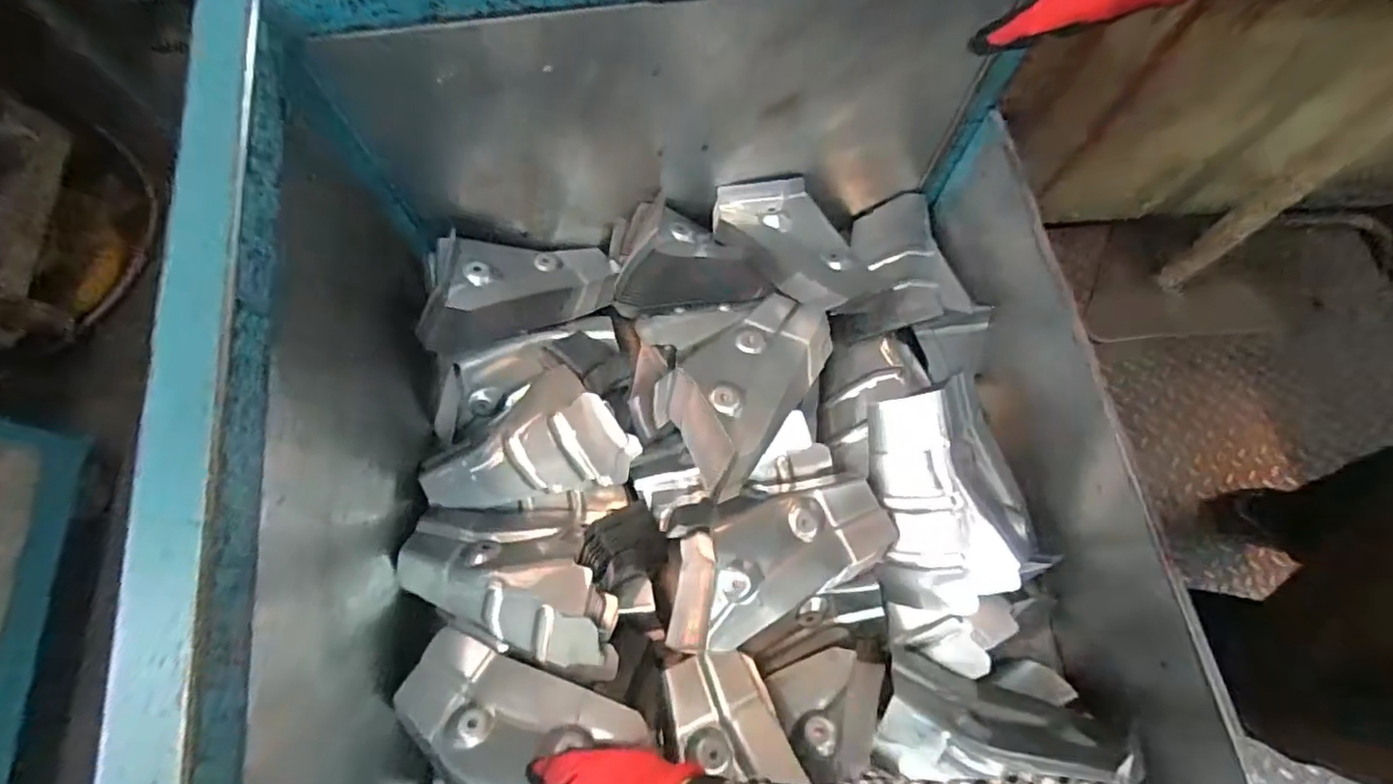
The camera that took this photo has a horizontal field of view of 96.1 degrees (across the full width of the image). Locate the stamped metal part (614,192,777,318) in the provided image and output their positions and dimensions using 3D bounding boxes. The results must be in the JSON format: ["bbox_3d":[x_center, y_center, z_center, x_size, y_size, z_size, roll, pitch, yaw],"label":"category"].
[{"bbox_3d":[-0.011,-0.153,0.667,0.161,0.074,0.114,-10,70,-4],"label":"stamped metal part"}]

